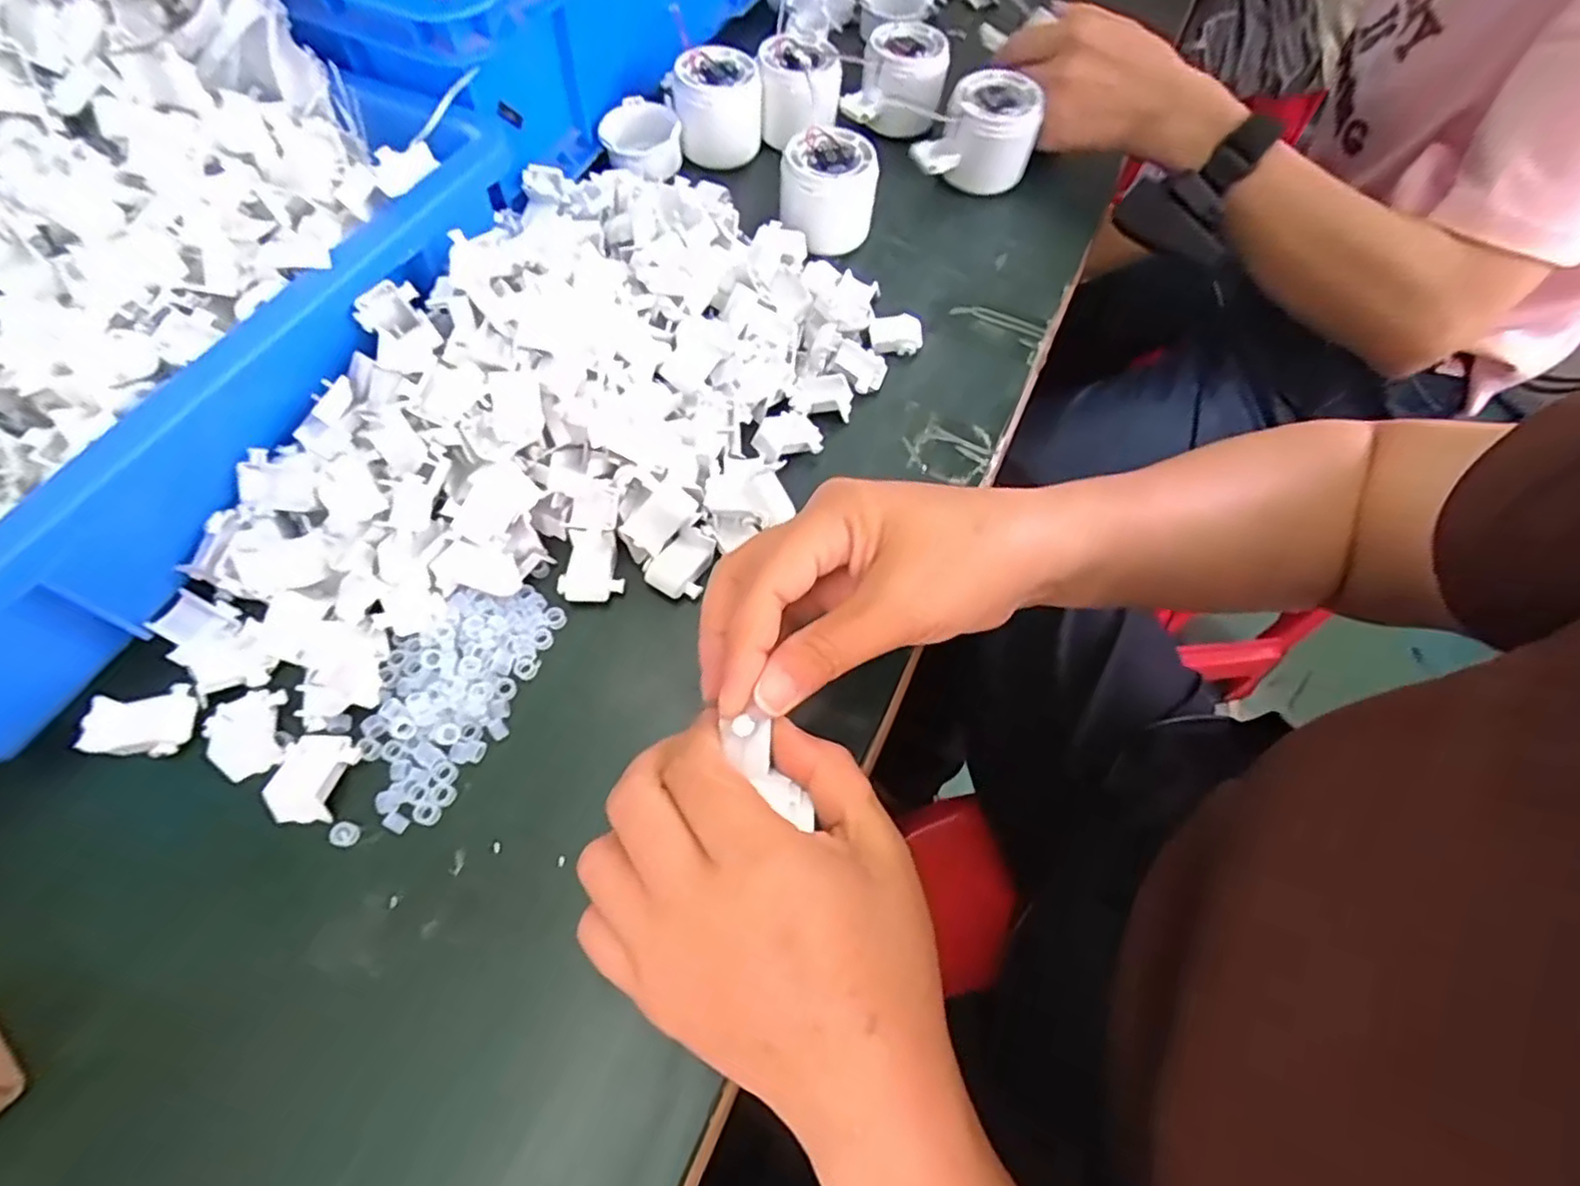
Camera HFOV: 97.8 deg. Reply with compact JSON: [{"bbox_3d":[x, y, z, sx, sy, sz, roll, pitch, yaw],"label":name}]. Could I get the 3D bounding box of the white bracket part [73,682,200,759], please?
[{"bbox_3d":[-0.265,0.052,0.282,0.037,0.009,0.029,-4,63,-6],"label":"white bracket part"}]

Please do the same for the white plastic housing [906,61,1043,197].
[{"bbox_3d":[0.126,-0.316,0.475,0.076,0.053,0.055,-4,63,-6],"label":"white plastic housing"}]

